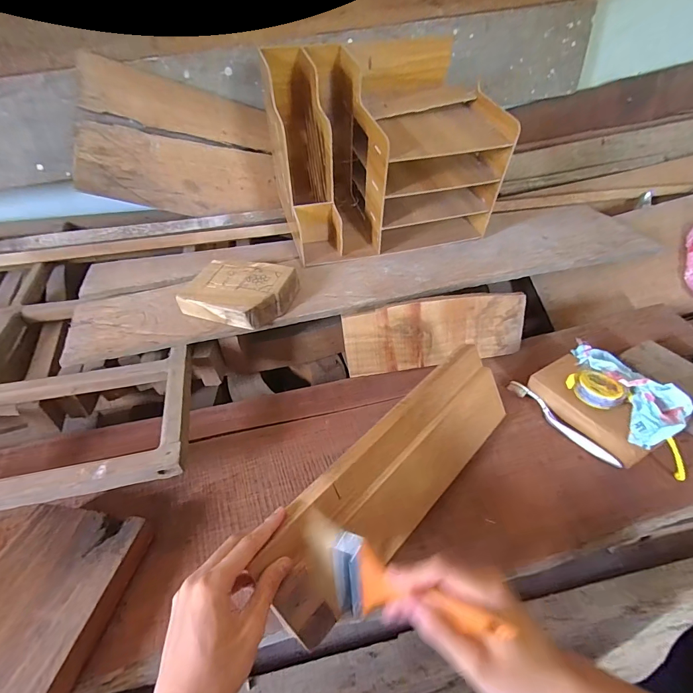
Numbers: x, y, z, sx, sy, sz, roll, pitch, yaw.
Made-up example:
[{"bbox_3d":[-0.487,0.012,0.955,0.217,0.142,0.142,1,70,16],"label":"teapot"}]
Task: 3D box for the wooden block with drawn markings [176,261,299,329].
[{"bbox_3d":[-0.180,-0.091,0.634,0.162,0.053,0.125,7,41,13],"label":"wooden block with drawn markings"}]

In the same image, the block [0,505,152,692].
[{"bbox_3d":[-0.329,0.284,0.381,0.142,0.034,0.217,4,40,10],"label":"block"}]

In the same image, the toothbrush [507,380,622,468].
[{"bbox_3d":[0.321,0.113,0.563,0.016,0.017,0.183,-22,42,-20],"label":"toothbrush"}]

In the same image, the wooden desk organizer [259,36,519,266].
[{"bbox_3d":[0.072,-0.373,0.724,0.372,0.326,0.296,-14,40,-12],"label":"wooden desk organizer"}]

